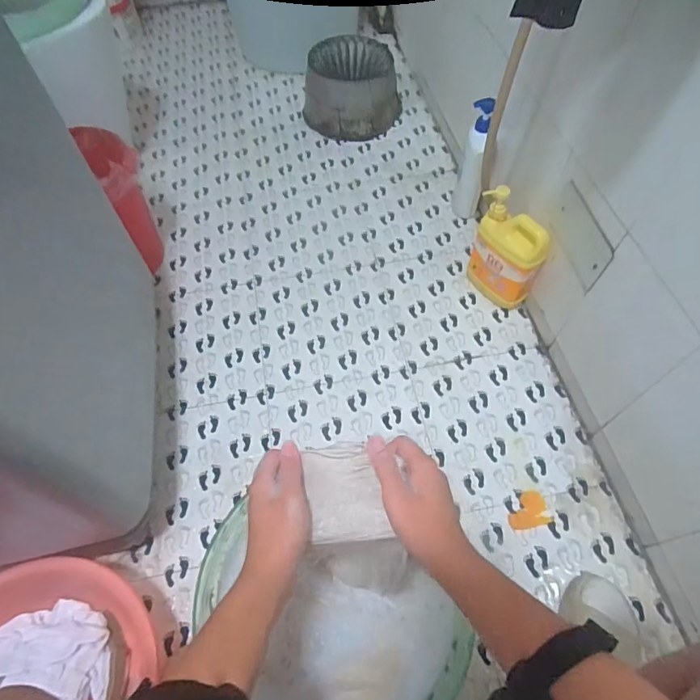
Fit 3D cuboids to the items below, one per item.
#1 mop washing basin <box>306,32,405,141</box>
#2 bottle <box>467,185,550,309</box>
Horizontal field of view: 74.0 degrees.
[{"bbox_3d":[0.008,-0.765,1.351,0.277,0.175,0.237,0,60,1],"label":"mop washing basin"},{"bbox_3d":[0.323,-0.197,0.970,0.075,0.242,0.152,-31,64,-16],"label":"bottle"}]

